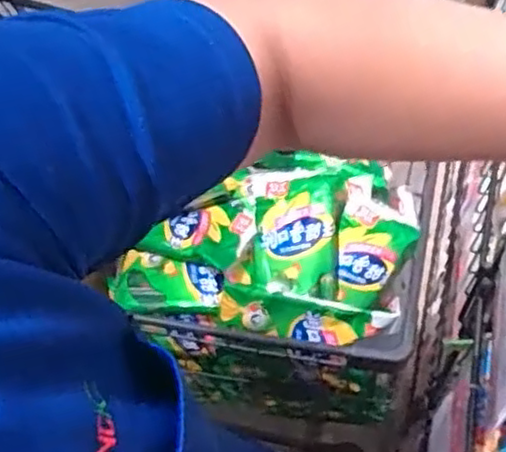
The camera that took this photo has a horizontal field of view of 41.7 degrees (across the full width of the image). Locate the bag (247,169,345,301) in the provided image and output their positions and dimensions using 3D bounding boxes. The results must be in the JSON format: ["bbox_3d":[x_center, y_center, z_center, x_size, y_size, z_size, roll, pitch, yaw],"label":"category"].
[{"bbox_3d":[0.051,0.006,0.813,0.116,0.048,0.155,1,58,6],"label":"bag"}]

